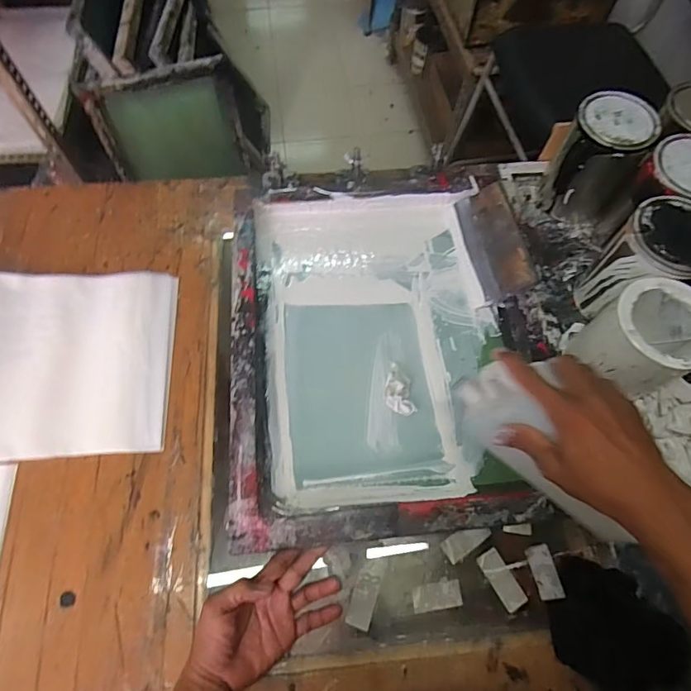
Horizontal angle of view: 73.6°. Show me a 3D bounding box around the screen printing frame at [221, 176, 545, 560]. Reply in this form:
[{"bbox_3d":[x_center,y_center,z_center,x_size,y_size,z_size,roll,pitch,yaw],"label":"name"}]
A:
[{"bbox_3d":[0.049,-0.014,0.601,0.379,0.064,0.475,-3,67,-4],"label":"screen printing frame"}]

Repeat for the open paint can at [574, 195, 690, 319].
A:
[{"bbox_3d":[0.386,-0.103,0.605,0.103,0.157,0.099,1,67,-2],"label":"open paint can"}]

